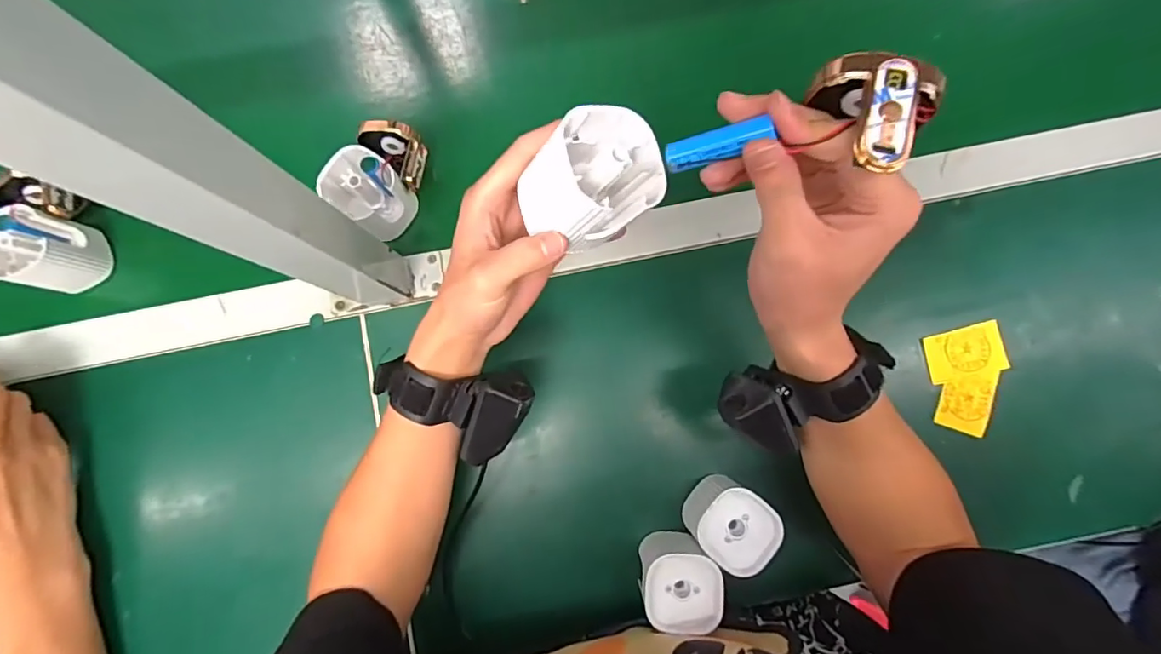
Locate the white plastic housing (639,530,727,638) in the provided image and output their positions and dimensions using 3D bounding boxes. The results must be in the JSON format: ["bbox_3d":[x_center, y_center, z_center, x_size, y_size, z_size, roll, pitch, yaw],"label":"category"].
[{"bbox_3d":[0.071,0.191,0.407,0.059,0.063,0.057,-8,82,2],"label":"white plastic housing"}]

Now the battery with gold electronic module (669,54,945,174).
[{"bbox_3d":[0.094,-0.084,0.235,0.110,0.029,0.052,-8,83,25],"label":"battery with gold electronic module"}]

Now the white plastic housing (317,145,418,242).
[{"bbox_3d":[-0.176,-0.112,0.448,0.057,0.057,0.051,36,85,7],"label":"white plastic housing"}]

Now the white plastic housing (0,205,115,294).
[{"bbox_3d":[-0.447,-0.063,0.452,0.053,0.067,0.060,12,83,4],"label":"white plastic housing"}]

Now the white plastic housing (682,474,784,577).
[{"bbox_3d":[0.113,0.147,0.413,0.055,0.065,0.053,36,85,7],"label":"white plastic housing"}]

